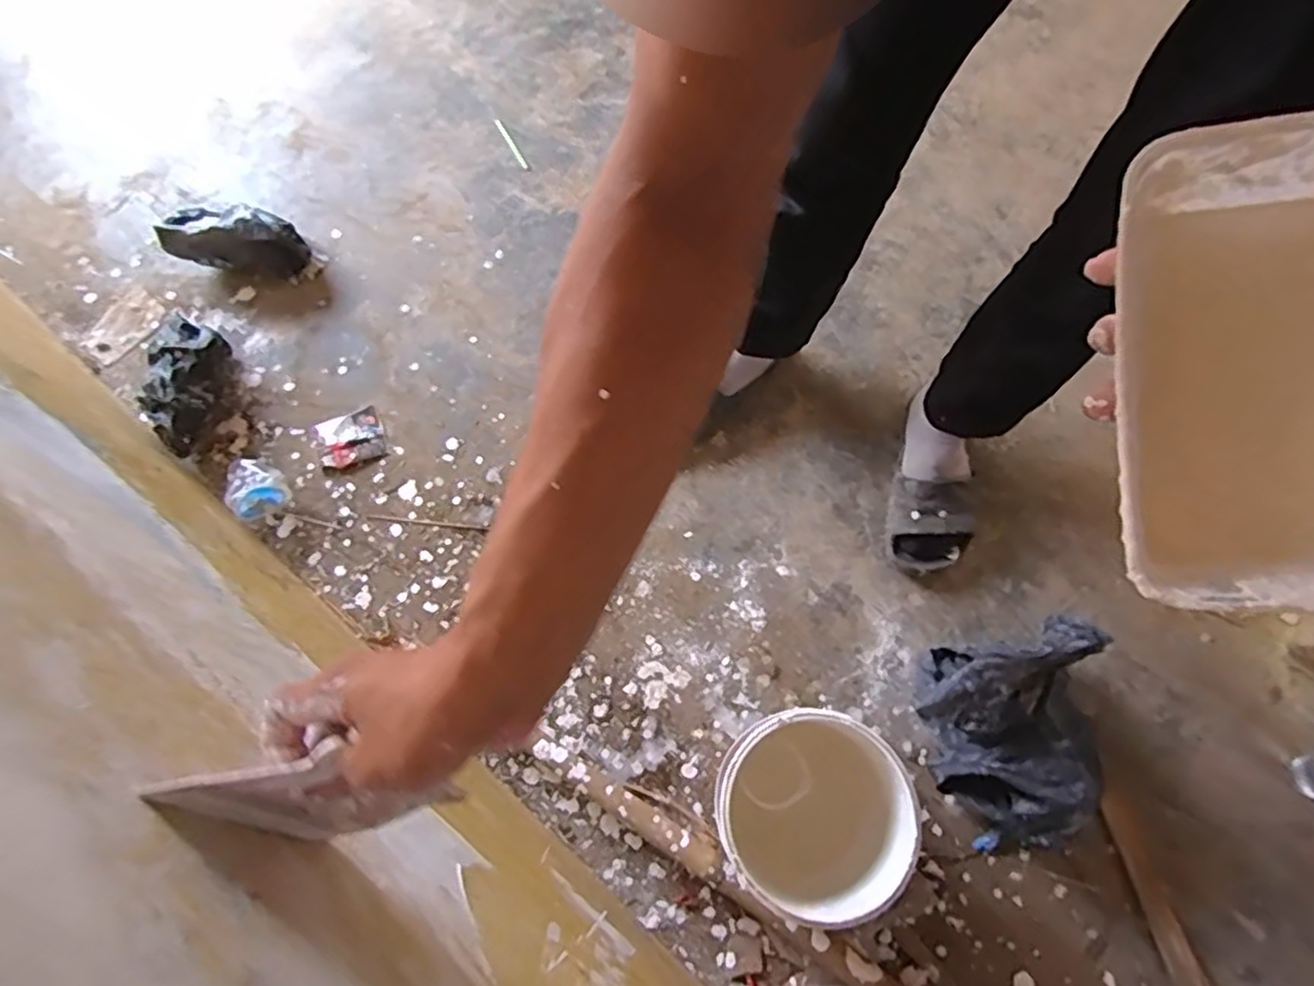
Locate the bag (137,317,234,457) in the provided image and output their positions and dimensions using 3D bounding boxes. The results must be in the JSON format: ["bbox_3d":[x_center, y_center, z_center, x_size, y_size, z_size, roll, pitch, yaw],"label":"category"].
[{"bbox_3d":[-0.682,-0.153,0.959,0.097,0.106,0.203,-5,70,0],"label":"bag"}]

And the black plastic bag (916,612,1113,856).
[{"bbox_3d":[0.380,0.257,0.696,0.134,0.242,0.224,-6,70,0],"label":"black plastic bag"}]

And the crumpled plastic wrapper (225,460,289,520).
[{"bbox_3d":[-0.555,-0.008,0.932,0.072,0.054,0.078,-1,70,2],"label":"crumpled plastic wrapper"}]

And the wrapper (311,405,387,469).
[{"bbox_3d":[-0.446,-0.079,0.985,0.093,0.010,0.079,-22,70,-6],"label":"wrapper"}]

